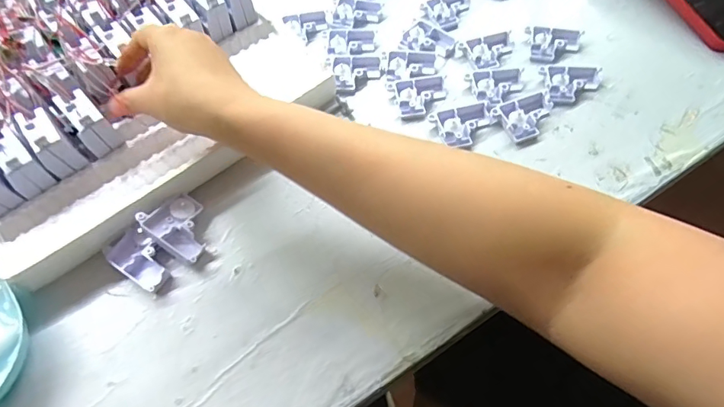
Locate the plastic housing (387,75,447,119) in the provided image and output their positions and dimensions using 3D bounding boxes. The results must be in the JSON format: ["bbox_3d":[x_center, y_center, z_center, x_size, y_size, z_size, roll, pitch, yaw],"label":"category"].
[{"bbox_3d":[0.051,-0.095,0.398,0.048,0.010,0.035,-15,60,-6],"label":"plastic housing"}]

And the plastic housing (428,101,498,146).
[{"bbox_3d":[0.086,-0.069,0.380,0.050,0.010,0.035,-23,61,-10],"label":"plastic housing"}]

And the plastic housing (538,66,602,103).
[{"bbox_3d":[0.185,-0.108,0.401,0.050,0.012,0.038,-9,60,-3],"label":"plastic housing"}]

